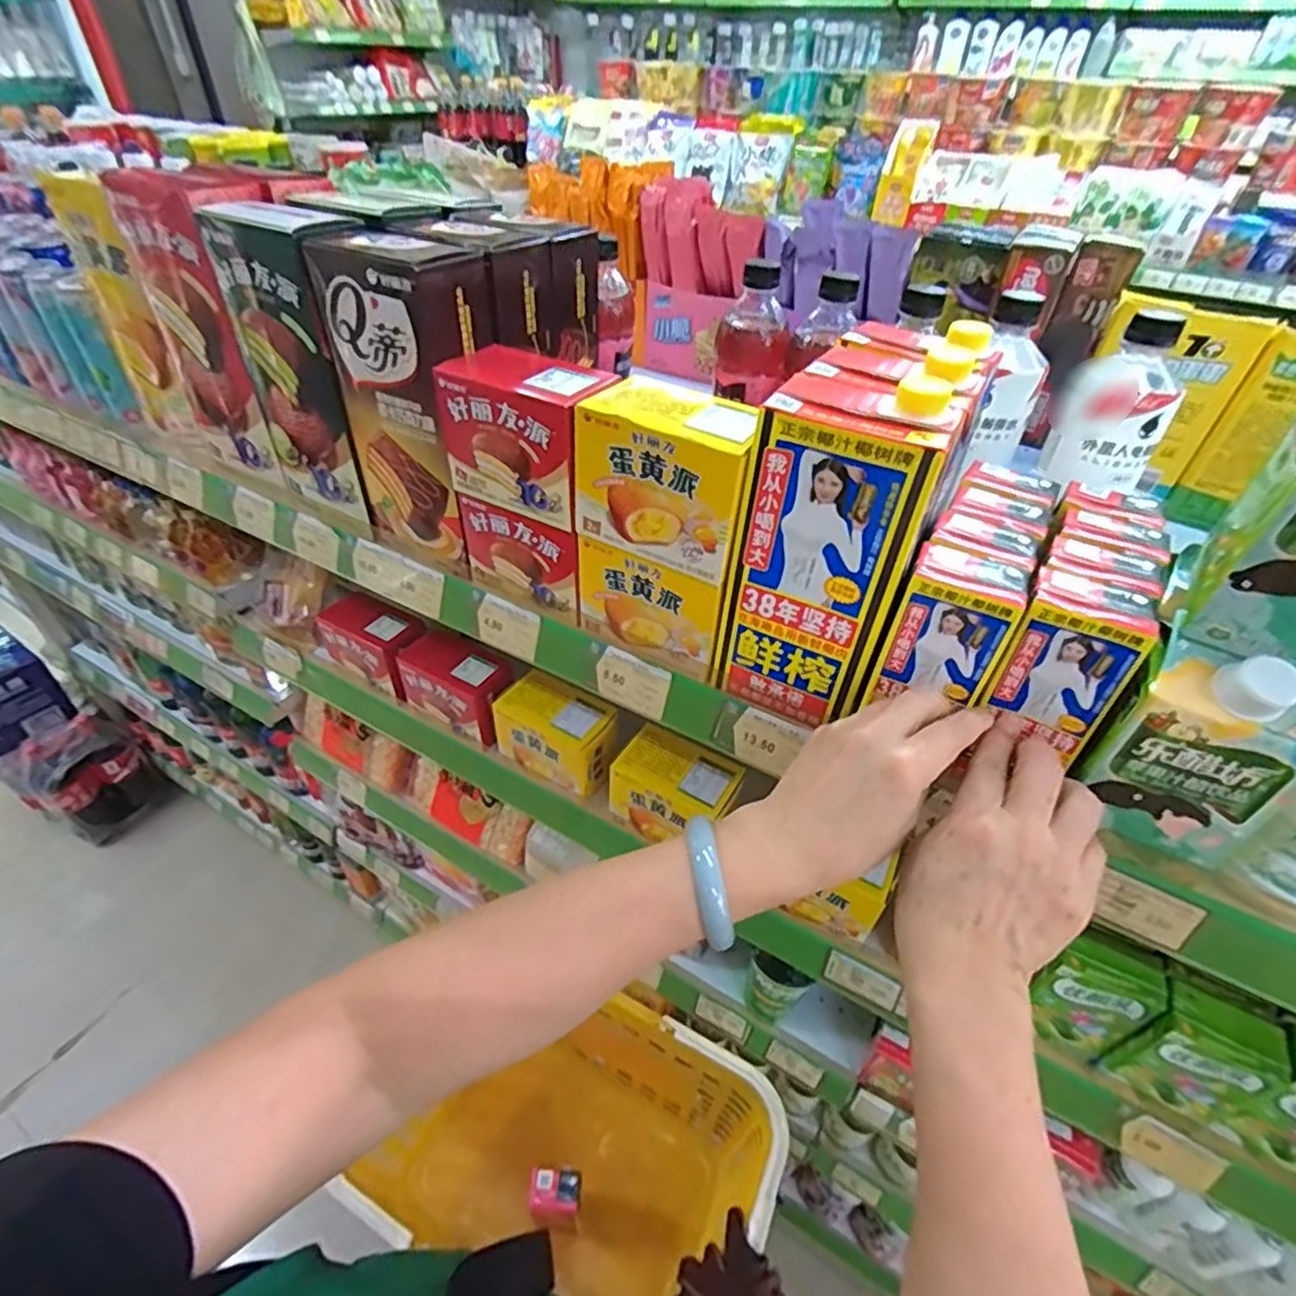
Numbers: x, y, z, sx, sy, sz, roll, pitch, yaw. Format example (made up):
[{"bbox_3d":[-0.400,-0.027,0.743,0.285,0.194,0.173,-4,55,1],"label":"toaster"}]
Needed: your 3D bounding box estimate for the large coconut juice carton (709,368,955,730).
[{"bbox_3d":[0.102,-0.057,0.391,0.093,0.198,0.082,14,43,12],"label":"large coconut juice carton"}]

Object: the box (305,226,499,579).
[{"bbox_3d":[-0.168,-0.179,0.494,0.111,0.221,0.069,23,46,20],"label":"box"}]

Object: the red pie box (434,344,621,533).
[{"bbox_3d":[-0.080,-0.146,0.443,0.110,0.092,0.061,22,45,19],"label":"red pie box"}]

